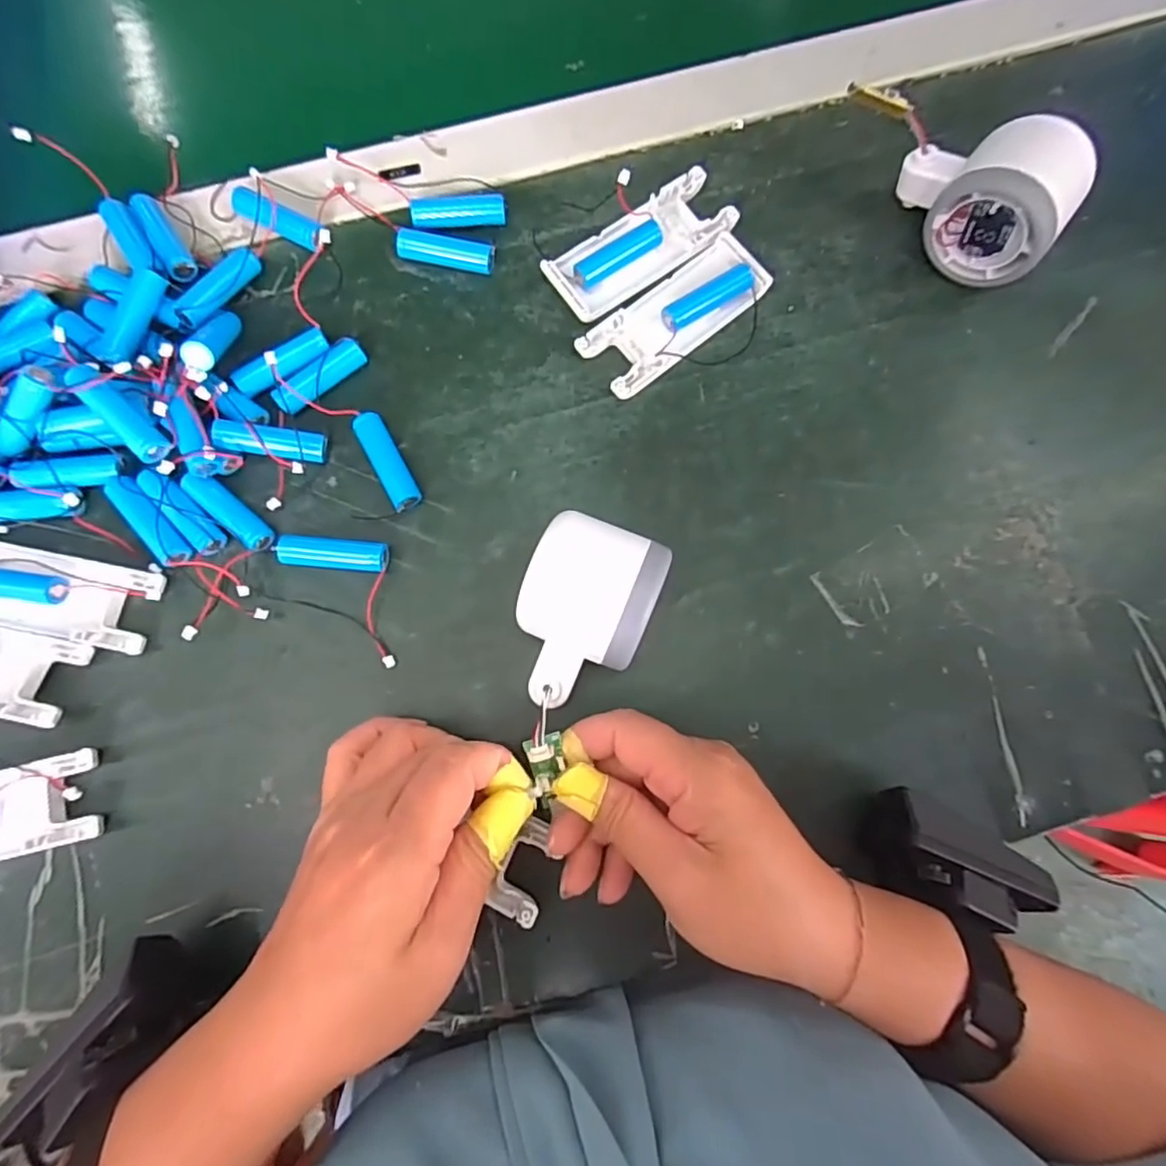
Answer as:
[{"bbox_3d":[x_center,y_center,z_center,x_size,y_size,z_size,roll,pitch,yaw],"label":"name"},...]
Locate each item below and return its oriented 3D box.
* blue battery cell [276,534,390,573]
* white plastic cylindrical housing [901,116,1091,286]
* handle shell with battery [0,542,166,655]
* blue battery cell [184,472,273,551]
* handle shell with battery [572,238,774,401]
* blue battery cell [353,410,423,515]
[{"bbox_3d":[-0.122,-0.015,0.302,0.050,0.015,0.018,5,81,0],"label":"blue battery cell"},{"bbox_3d":[0.208,-0.202,0.318,0.084,0.055,0.053,39,82,5],"label":"white plastic cylindrical housing"},{"bbox_3d":[-0.255,0.005,0.294,0.103,0.011,0.039,11,81,1],"label":"handle shell with battery"},{"bbox_3d":[-0.173,-0.034,0.302,0.049,0.016,0.014,37,82,5],"label":"blue battery cell"},{"bbox_3d":[0.049,-0.142,0.326,0.103,0.015,0.040,-39,84,-7],"label":"handle shell with battery"},{"bbox_3d":[-0.099,-0.062,0.312,0.014,0.013,0.051,-28,82,-5],"label":"blue battery cell"}]

